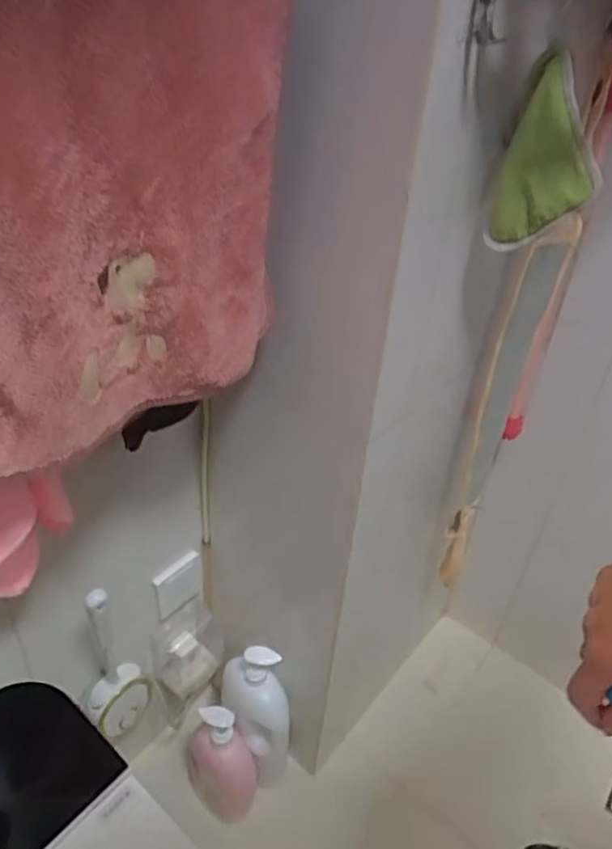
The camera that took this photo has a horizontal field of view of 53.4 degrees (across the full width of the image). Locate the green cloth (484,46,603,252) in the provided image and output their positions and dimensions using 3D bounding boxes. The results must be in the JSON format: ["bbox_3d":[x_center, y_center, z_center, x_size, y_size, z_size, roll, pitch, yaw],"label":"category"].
[{"bbox_3d":[0.237,-0.256,0.590,0.093,0.166,0.047,18,38,16],"label":"green cloth"}]

